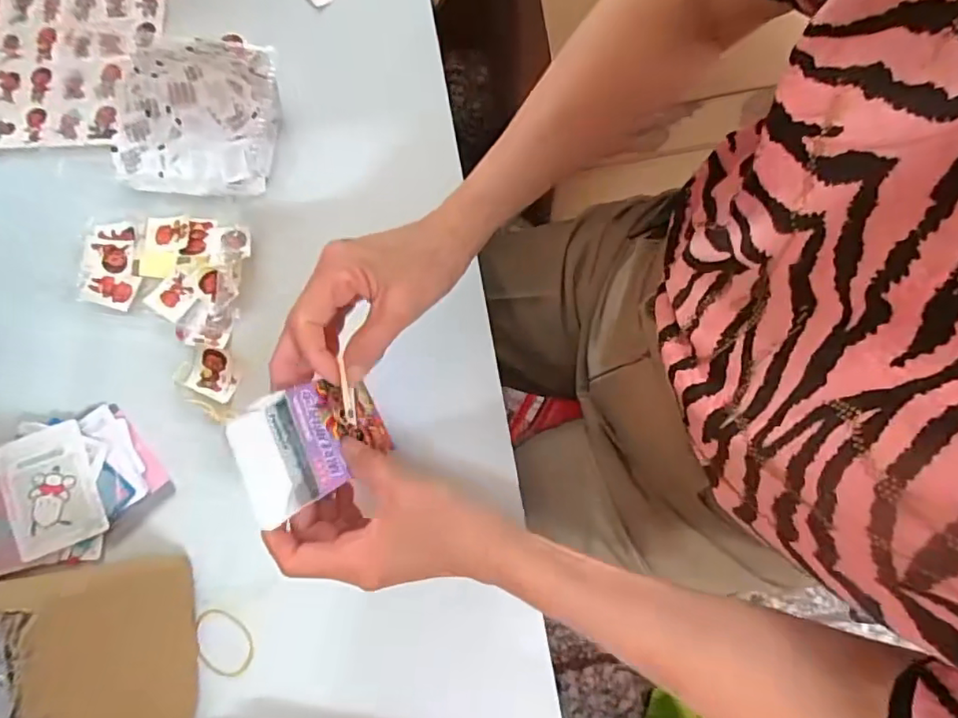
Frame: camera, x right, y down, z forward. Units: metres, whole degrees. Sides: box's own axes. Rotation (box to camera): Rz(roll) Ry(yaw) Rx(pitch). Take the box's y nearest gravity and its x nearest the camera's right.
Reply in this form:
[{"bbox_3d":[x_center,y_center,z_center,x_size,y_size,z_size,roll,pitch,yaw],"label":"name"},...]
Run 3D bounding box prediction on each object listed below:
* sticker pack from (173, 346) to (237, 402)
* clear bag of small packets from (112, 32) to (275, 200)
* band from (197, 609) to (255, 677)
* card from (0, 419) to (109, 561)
[{"bbox_3d":[-0.210,0.009,0.448,0.047,0.005,0.036,23,86,4],"label":"sticker pack"},{"bbox_3d":[-0.236,-0.191,0.464,0.137,0.054,0.105,4,78,4],"label":"clear bag of small packets"},{"bbox_3d":[-0.183,0.202,0.412,0.049,0.004,0.034,37,76,10],"label":"band"},{"bbox_3d":[-0.318,0.096,0.427,0.061,0.004,0.088,-22,82,-9],"label":"card"}]

